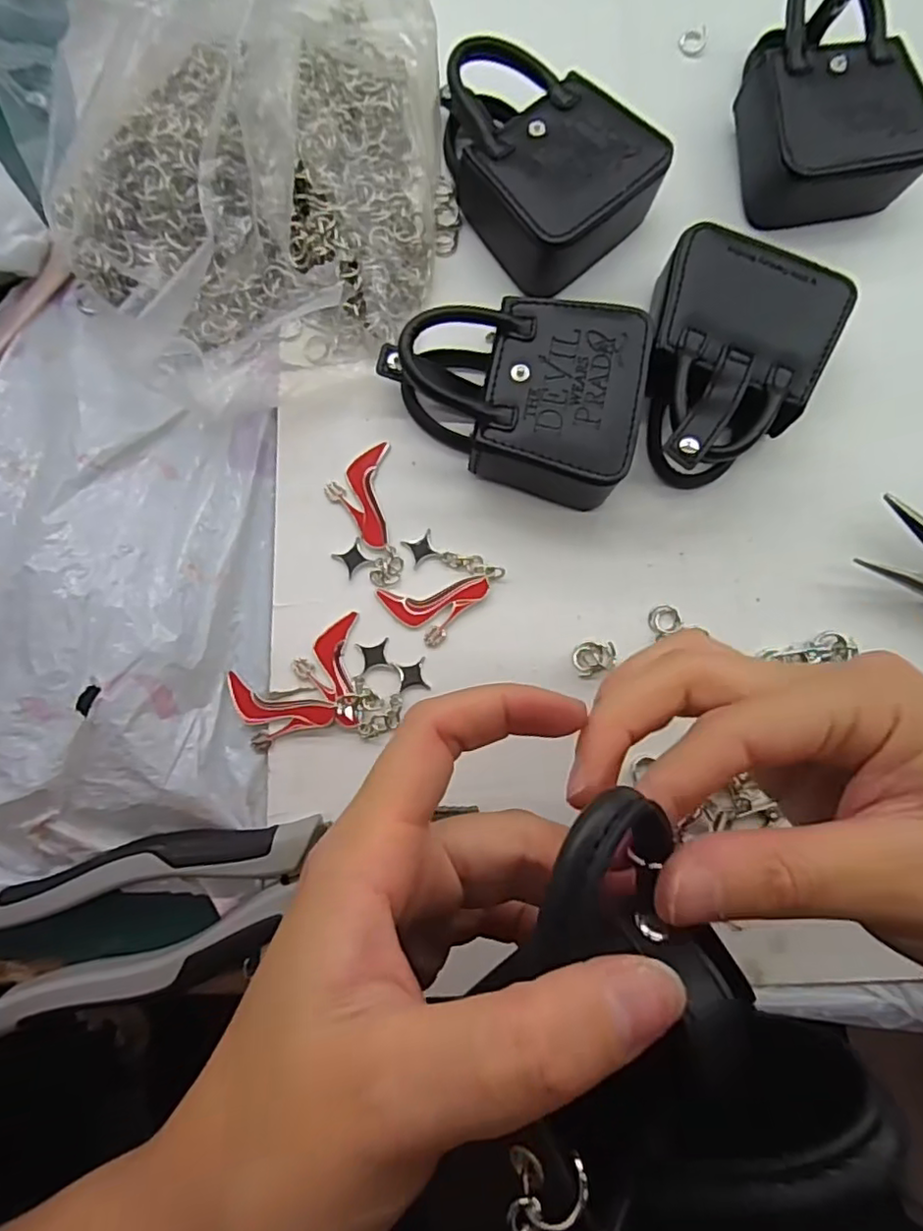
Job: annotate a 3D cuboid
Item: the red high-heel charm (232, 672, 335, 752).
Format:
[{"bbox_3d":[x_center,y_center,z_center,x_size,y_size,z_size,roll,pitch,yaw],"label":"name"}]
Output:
[{"bbox_3d":[-0.076,0.043,0.254,0.046,0.008,0.026,17,82,0],"label":"red high-heel charm"}]

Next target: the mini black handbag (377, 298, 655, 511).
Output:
[{"bbox_3d":[0.023,-0.089,0.261,0.108,0.037,0.076,6,82,-2],"label":"mini black handbag"}]

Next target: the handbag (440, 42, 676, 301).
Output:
[{"bbox_3d":[0.037,-0.202,0.274,0.075,0.030,0.097,-32,87,-7],"label":"handbag"}]

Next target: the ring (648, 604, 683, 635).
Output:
[{"bbox_3d":[0.088,0.001,0.271,0.014,0.004,0.012,-14,83,-4],"label":"ring"}]

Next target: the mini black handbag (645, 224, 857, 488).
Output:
[{"bbox_3d":[0.108,-0.103,0.265,0.073,0.038,0.103,23,82,1],"label":"mini black handbag"}]

